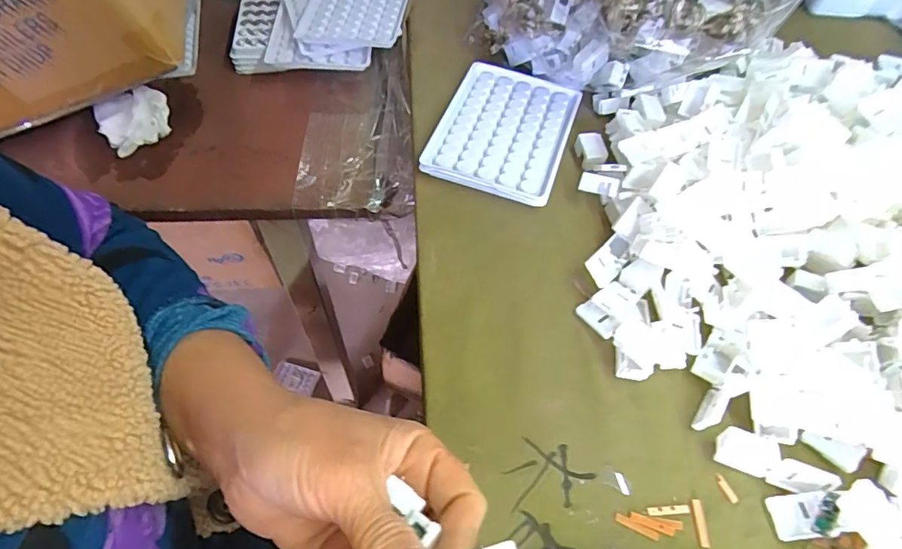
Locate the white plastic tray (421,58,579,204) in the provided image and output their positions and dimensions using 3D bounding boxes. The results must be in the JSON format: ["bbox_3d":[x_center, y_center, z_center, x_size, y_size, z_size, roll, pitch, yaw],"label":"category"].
[{"bbox_3d":[0.042,-0.112,0.393,0.092,0.013,0.125,17,58,10],"label":"white plastic tray"}]

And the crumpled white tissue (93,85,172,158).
[{"bbox_3d":[-0.269,-0.135,0.430,0.055,0.028,0.055,-31,64,-20],"label":"crumpled white tissue"}]

